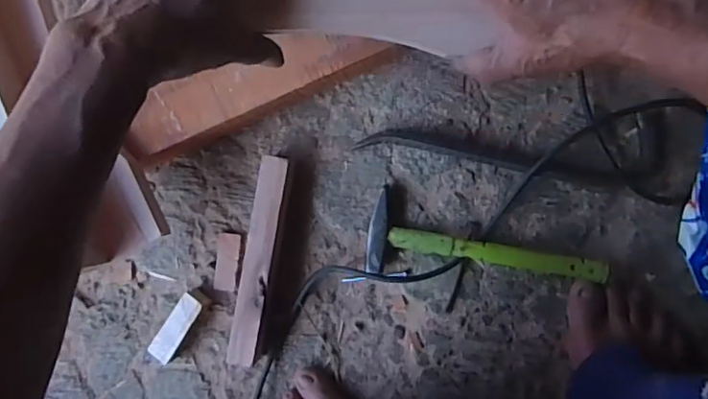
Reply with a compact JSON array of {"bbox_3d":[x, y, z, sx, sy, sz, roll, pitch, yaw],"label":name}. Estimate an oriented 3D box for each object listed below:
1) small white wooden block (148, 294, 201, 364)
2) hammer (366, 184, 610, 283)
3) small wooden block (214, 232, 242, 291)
[{"bbox_3d":[-0.194,0.143,0.614,0.030,0.027,0.087,38,97,4],"label":"small white wooden block"},{"bbox_3d":[0.129,0.049,0.558,0.231,0.037,0.088,8,95,7],"label":"hammer"},{"bbox_3d":[-0.140,0.069,0.613,0.028,0.008,0.063,6,94,7],"label":"small wooden block"}]

